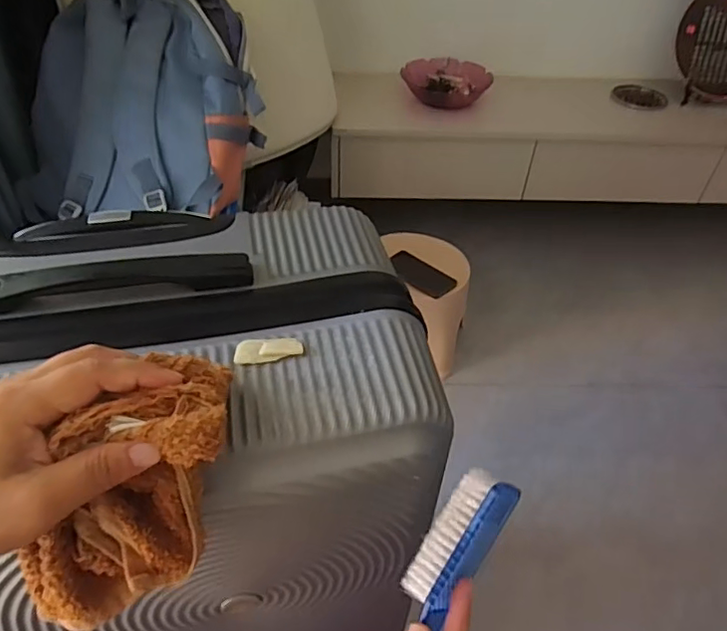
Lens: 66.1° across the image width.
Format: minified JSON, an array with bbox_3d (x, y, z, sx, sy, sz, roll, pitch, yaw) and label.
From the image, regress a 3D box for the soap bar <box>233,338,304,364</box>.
[{"bbox_3d":[-0.065,0.023,0.381,0.045,0.005,0.020,-7,43,-9],"label":"soap bar"}]

